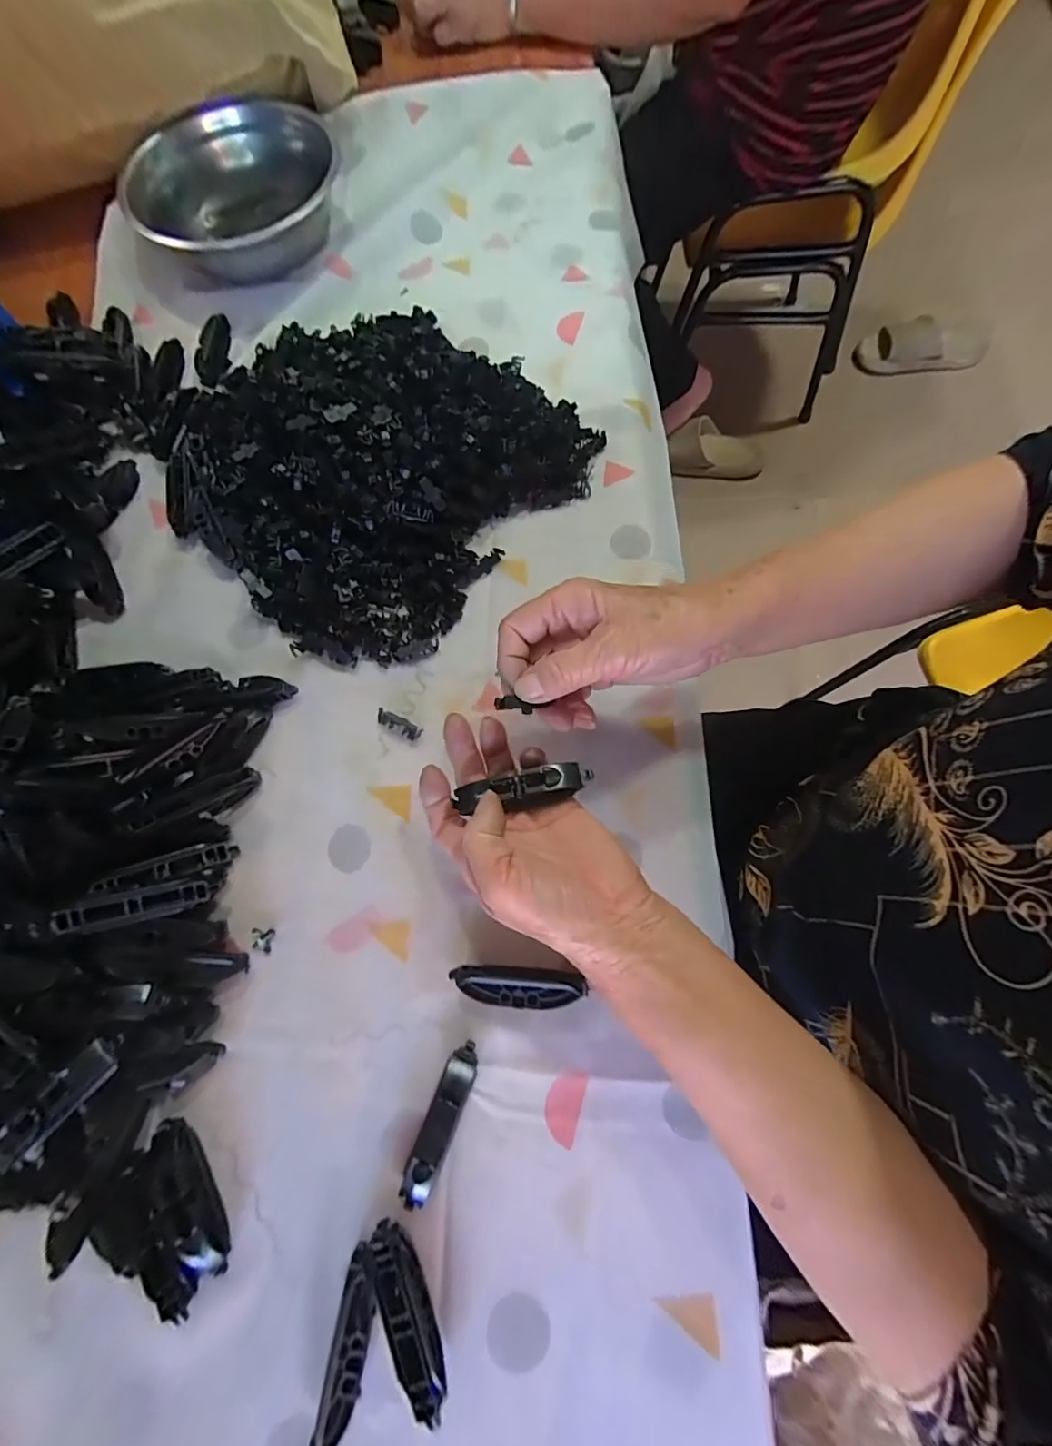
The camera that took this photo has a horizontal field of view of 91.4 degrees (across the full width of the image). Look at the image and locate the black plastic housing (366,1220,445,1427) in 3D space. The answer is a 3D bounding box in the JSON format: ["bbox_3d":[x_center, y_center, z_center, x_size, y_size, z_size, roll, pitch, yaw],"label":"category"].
[{"bbox_3d":[-0.062,0.308,0.267,0.020,0.018,0.080,-25,74,-5],"label":"black plastic housing"}]

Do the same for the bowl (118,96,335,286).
[{"bbox_3d":[-0.285,-0.528,0.510,0.190,0.054,0.190,-1,73,2],"label":"bowl"}]

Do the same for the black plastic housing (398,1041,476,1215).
[{"bbox_3d":[-0.048,0.226,0.290,0.019,0.018,0.079,21,75,8],"label":"black plastic housing"}]

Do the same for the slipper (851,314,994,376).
[{"bbox_3d":[0.899,-0.849,1.159,0.289,0.084,0.103,-6,73,1],"label":"slipper"}]

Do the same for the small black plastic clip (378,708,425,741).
[{"bbox_3d":[-0.092,0.001,0.371,0.036,0.004,0.011,26,76,10],"label":"small black plastic clip"}]

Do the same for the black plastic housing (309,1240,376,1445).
[{"bbox_3d":[-0.091,0.320,0.265,0.018,0.016,0.078,8,74,5],"label":"black plastic housing"}]

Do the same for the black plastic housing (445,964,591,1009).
[{"bbox_3d":[-0.005,0.159,0.309,0.079,0.017,0.021,-1,73,2],"label":"black plastic housing"}]

